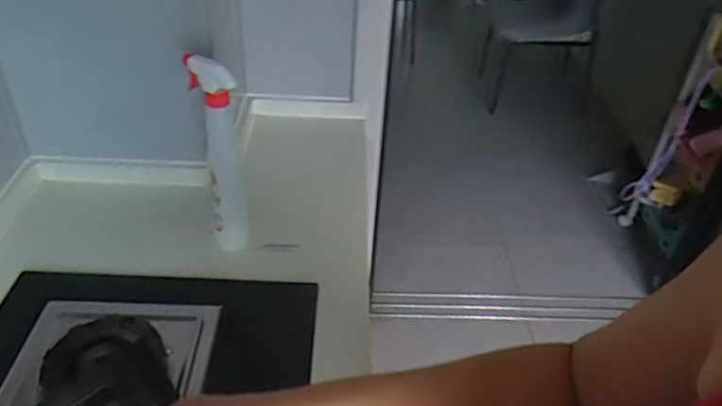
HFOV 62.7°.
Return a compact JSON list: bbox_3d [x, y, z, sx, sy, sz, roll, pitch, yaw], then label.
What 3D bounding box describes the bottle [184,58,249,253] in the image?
[{"bbox_3d":[-0.203,-0.061,0.859,0.068,0.295,0.067,-6,37,-15],"label":"bottle"}]

